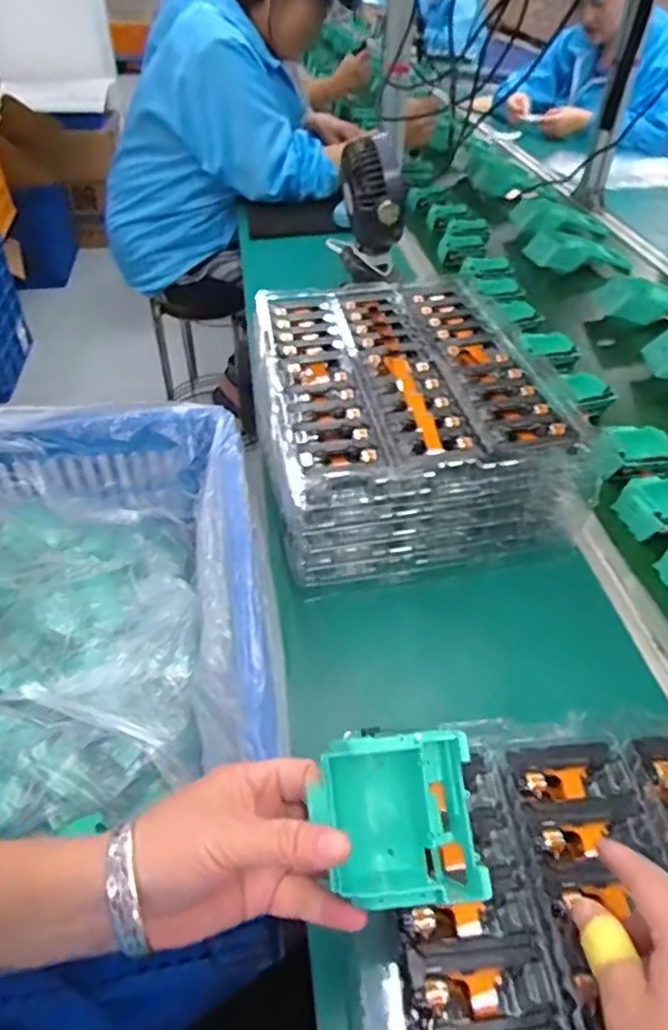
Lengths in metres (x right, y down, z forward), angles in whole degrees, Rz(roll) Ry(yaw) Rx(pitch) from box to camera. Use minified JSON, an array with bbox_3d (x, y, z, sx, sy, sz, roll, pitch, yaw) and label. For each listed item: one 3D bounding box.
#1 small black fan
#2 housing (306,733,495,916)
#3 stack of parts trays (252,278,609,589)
[{"bbox_3d":[0.047,-0.444,0.961,0.092,0.203,0.148,-6,43,-6],"label":"small black fan"},{"bbox_3d":[0.030,0.144,0.298,0.072,0.029,0.070,-3,87,-2],"label":"housing"},{"bbox_3d":[0.069,-0.112,0.683,0.277,0.128,0.370,-6,43,-6],"label":"stack of parts trays"}]

